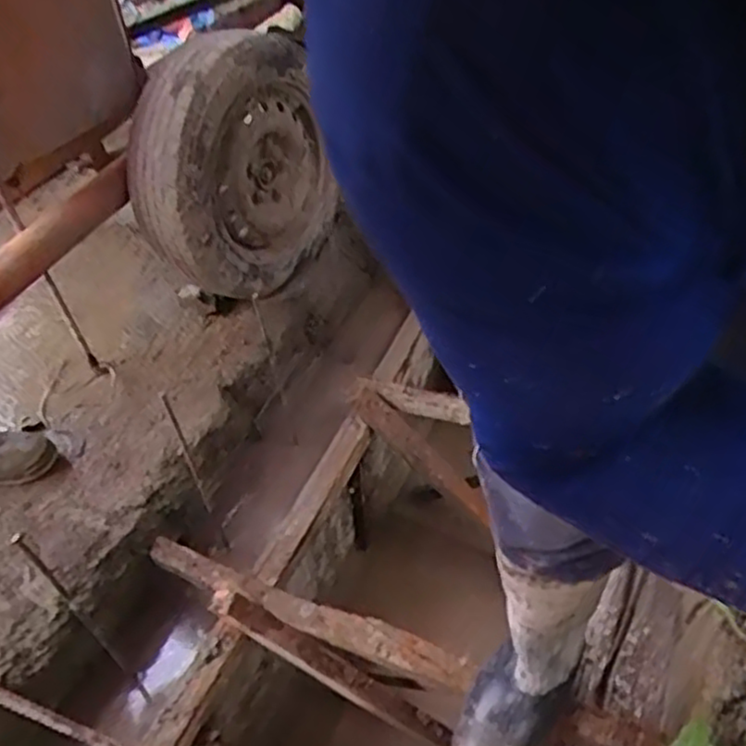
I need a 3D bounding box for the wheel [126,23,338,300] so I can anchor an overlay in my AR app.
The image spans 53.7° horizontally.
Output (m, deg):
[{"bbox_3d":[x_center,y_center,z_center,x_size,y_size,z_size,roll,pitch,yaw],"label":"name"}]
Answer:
[{"bbox_3d":[-0.323,-0.490,1.740,0.192,0.589,0.533,16,22,32],"label":"wheel"}]

